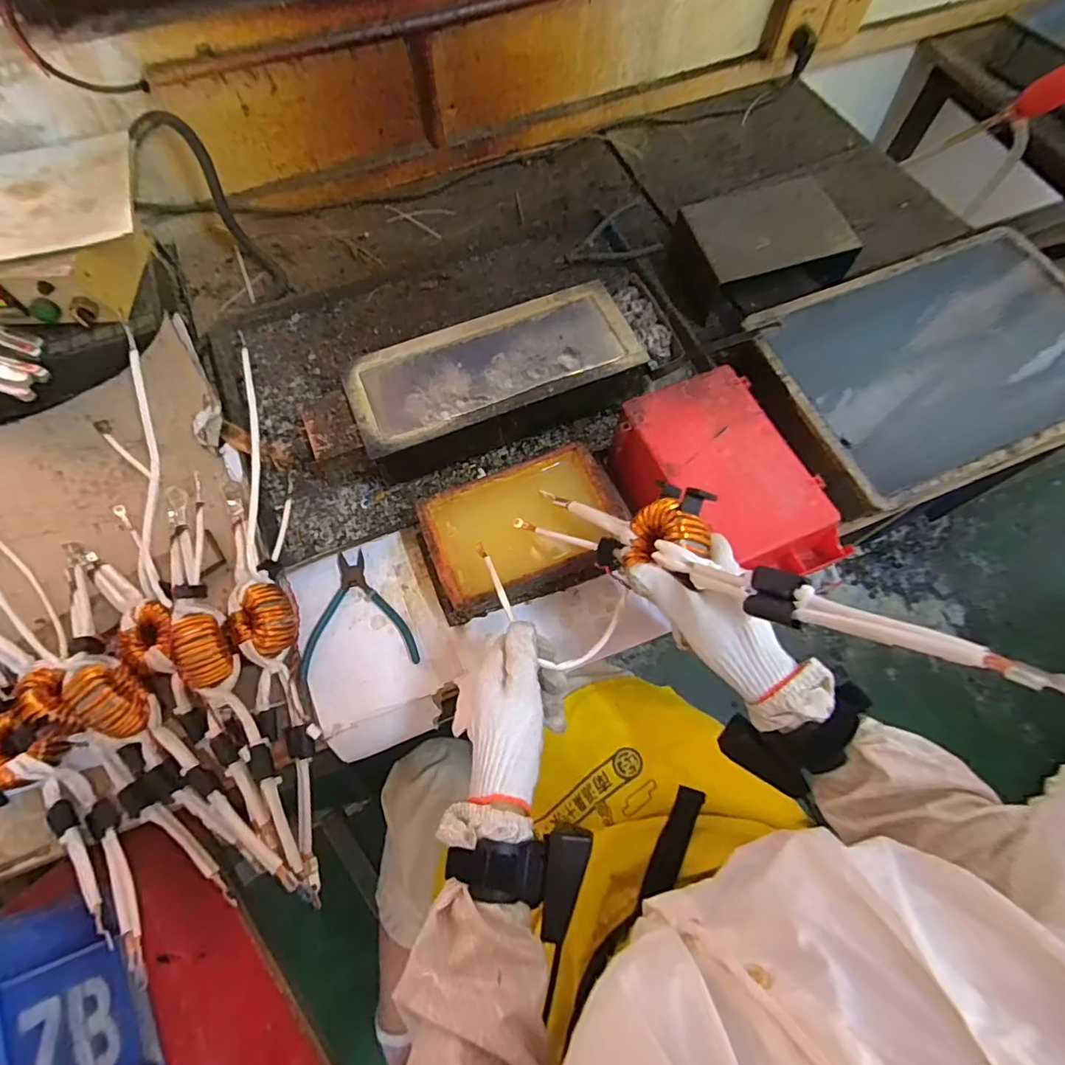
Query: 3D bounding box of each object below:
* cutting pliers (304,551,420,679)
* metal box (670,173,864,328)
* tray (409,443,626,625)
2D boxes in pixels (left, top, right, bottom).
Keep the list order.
[{"bbox_3d":[-0.190,0.085,0.595,0.122,0.008,0.133,-5,67,-2],"label":"cutting pliers"},{"bbox_3d":[0.320,-0.398,0.766,0.213,0.099,0.138,-15,68,-6],"label":"metal box"},{"bbox_3d":[-0.012,-0.001,0.589,0.212,0.083,0.136,-23,69,-9],"label":"tray"}]

